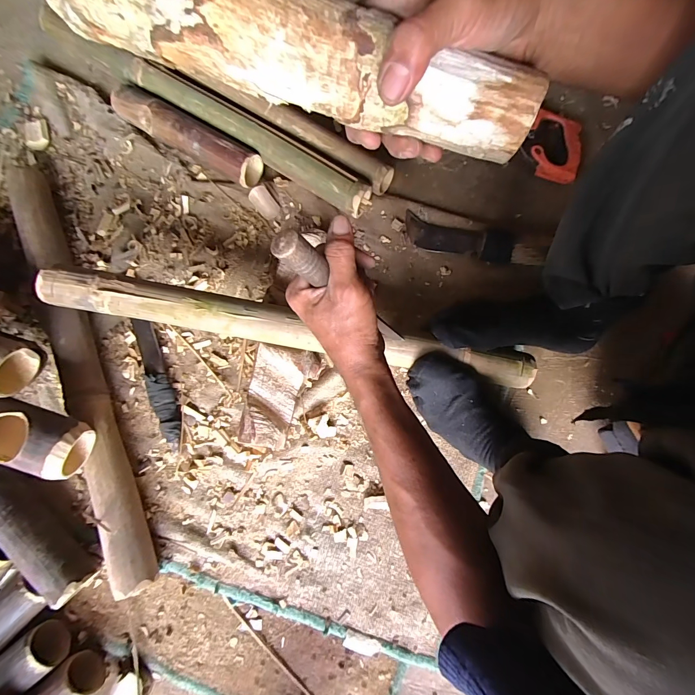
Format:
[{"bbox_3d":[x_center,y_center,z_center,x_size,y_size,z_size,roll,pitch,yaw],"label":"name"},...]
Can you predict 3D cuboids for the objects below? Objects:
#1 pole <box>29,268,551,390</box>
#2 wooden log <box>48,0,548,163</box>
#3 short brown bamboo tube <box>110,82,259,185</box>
[{"bbox_3d":[-0.060,-0.023,0.464,0.653,0.036,0.054,10,80,-4],"label":"pole"},{"bbox_3d":[-0.026,-0.189,0.217,0.301,0.045,0.046,13,80,-7],"label":"wooden log"},{"bbox_3d":[-0.270,-0.355,0.573,0.256,0.061,0.054,28,81,5],"label":"short brown bamboo tube"}]

